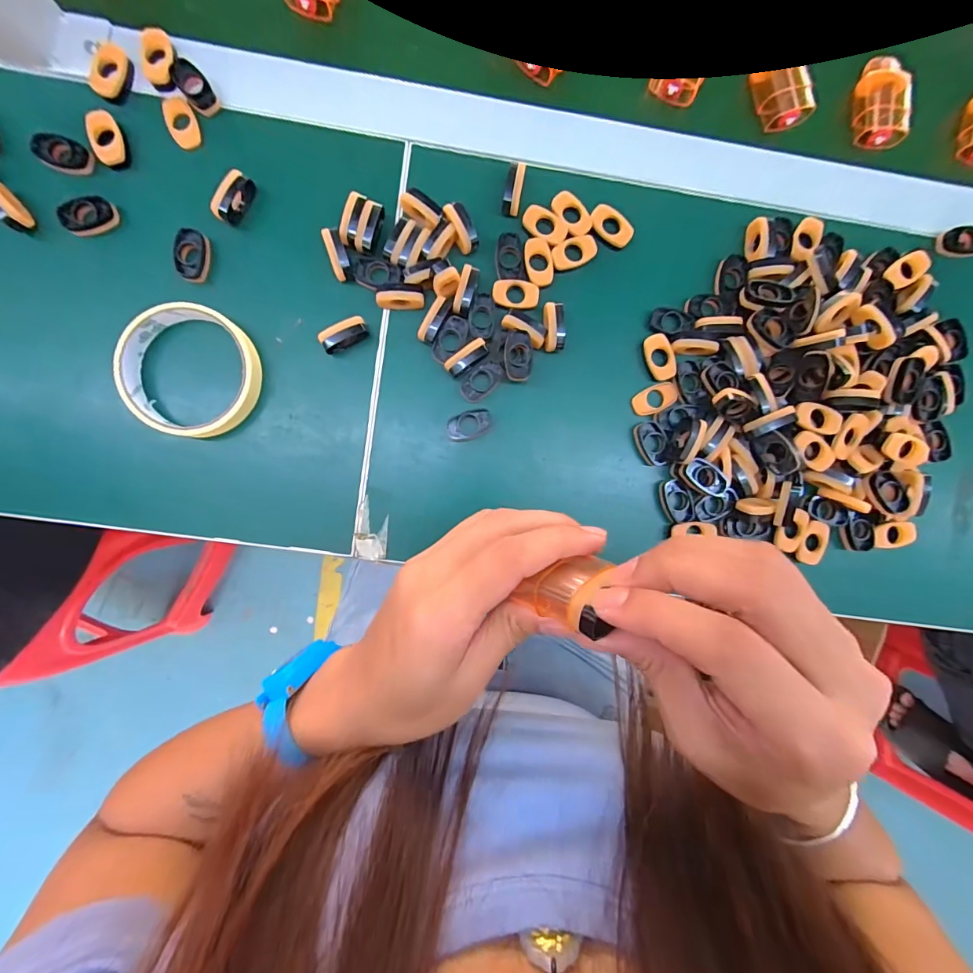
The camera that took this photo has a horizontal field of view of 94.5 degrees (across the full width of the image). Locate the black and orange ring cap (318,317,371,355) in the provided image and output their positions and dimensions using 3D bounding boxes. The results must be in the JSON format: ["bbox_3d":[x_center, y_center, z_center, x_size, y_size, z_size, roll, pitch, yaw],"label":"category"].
[{"bbox_3d":[-0.097,-0.104,0.311,0.033,0.017,0.015,-31,92,-2],"label":"black and orange ring cap"}]

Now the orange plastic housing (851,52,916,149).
[{"bbox_3d":[0.294,-0.285,0.336,0.033,0.018,0.061,1,91,-3],"label":"orange plastic housing"}]

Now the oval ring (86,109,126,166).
[{"bbox_3d":[-0.251,-0.231,0.298,0.018,0.011,0.030,-15,92,-3],"label":"oval ring"}]

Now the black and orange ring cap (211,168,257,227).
[{"bbox_3d":[-0.171,-0.194,0.304,0.013,0.018,0.033,30,89,-3],"label":"black and orange ring cap"}]

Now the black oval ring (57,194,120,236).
[{"bbox_3d":[-0.267,-0.183,0.301,0.035,0.010,0.022,-18,92,-3],"label":"black oval ring"}]

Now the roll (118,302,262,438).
[{"bbox_3d":[-0.199,-0.077,0.303,0.085,0.022,0.084,0,91,-3],"label":"roll"}]

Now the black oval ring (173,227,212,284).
[{"bbox_3d":[-0.200,-0.156,0.306,0.020,0.012,0.033,10,90,-3],"label":"black oval ring"}]

